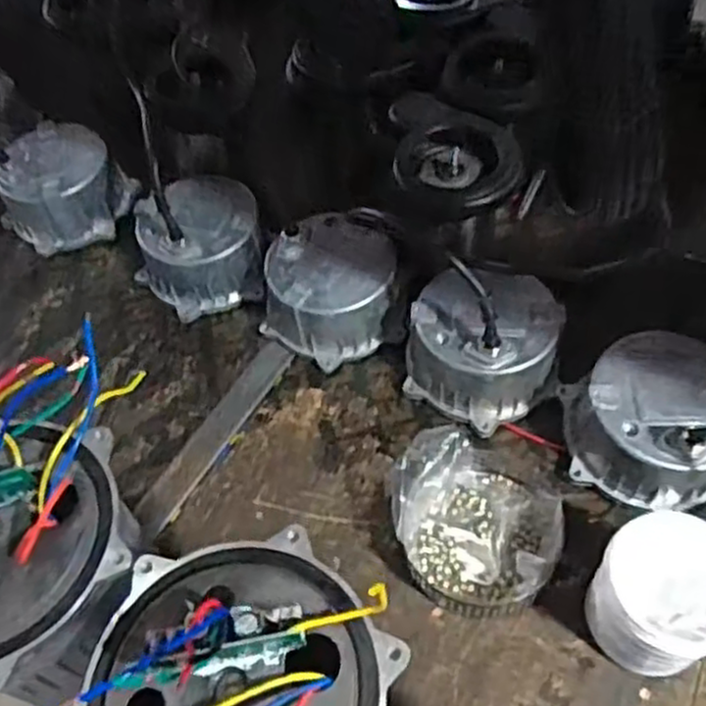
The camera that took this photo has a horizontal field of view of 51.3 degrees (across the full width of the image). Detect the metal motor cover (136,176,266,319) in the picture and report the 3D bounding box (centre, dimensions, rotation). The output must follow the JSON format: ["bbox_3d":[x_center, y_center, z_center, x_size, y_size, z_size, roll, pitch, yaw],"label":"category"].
[{"bbox_3d":[-0.170,-0.117,0.811,0.144,0.084,0.132,-21,56,-9],"label":"metal motor cover"}]

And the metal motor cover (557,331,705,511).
[{"bbox_3d":[0.268,0.058,0.645,0.147,0.089,0.137,-3,55,3],"label":"metal motor cover"}]

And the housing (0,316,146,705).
[{"bbox_3d":[-0.206,0.100,0.424,0.164,0.112,0.171,-4,55,2],"label":"housing"}]

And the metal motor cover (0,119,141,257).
[{"bbox_3d":[-0.357,-0.202,0.894,0.148,0.086,0.138,-30,58,-15],"label":"metal motor cover"}]

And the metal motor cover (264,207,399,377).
[{"bbox_3d":[-0.024,-0.069,0.764,0.138,0.090,0.139,21,60,19],"label":"metal motor cover"}]

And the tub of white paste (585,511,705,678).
[{"bbox_3d":[0.232,0.186,0.556,0.094,0.103,0.096,-3,55,4],"label":"tub of white paste"}]

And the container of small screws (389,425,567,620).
[{"bbox_3d":[0.103,0.139,0.621,0.141,0.070,0.138,-3,55,4],"label":"container of small screws"}]

